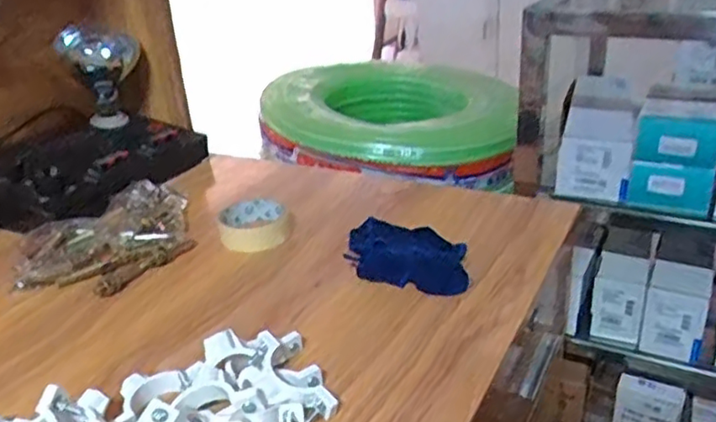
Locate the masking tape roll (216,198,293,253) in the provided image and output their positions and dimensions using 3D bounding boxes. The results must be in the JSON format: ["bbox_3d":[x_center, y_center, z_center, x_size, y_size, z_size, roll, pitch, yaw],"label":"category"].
[{"bbox_3d":[-0.122,0.017,0.767,0.086,0.030,0.088,-2,26,1],"label":"masking tape roll"}]

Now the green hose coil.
[{"bbox_3d":[0.065,-0.177,1.230,0.433,0.139,0.456,3,26,12],"label":"green hose coil"}]

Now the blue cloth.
[{"bbox_3d":[0.049,0.043,0.686,0.153,0.033,0.089,17,32,35],"label":"blue cloth"}]

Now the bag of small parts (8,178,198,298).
[{"bbox_3d":[-0.285,0.027,0.757,0.175,0.039,0.218,2,26,11],"label":"bag of small parts"}]

